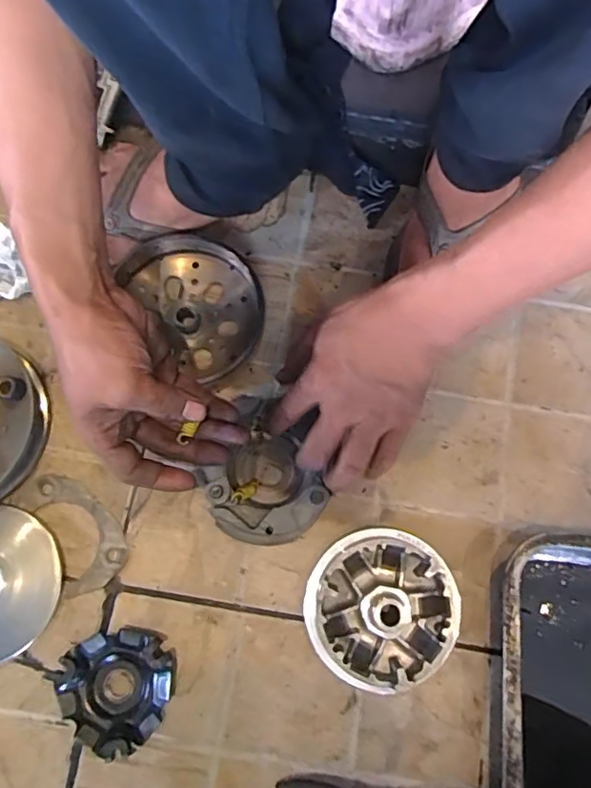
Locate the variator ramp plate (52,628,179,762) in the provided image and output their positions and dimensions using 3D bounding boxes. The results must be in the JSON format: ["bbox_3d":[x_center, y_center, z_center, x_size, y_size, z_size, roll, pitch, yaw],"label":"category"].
[{"bbox_3d":[-0.137,0.222,0.432,0.082,0.021,0.083,0,77,-1],"label":"variator ramp plate"}]

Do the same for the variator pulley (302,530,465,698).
[{"bbox_3d":[0.068,0.164,0.442,0.113,0.036,0.112,32,79,6],"label":"variator pulley"}]

